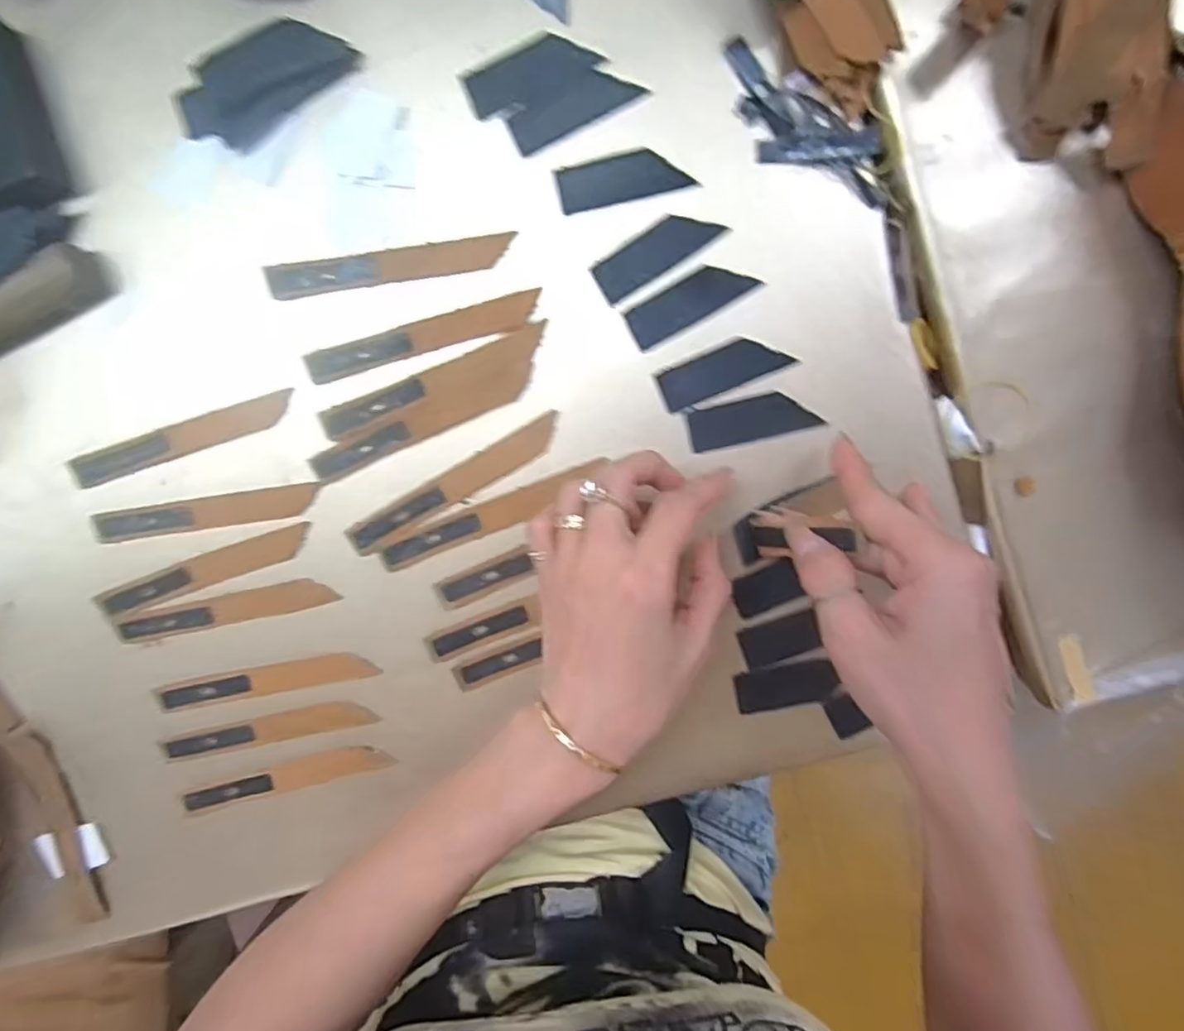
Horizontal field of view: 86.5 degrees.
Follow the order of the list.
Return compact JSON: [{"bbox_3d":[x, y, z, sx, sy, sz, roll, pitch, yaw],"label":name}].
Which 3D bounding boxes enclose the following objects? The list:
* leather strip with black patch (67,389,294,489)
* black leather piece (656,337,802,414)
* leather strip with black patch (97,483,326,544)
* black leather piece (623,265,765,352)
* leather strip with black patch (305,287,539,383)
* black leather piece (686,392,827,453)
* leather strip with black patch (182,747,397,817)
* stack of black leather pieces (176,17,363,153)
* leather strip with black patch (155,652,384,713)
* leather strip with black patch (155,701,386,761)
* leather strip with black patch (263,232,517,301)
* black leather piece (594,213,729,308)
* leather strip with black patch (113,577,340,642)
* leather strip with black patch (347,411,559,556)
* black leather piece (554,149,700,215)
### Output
[{"bbox_3d":[-0.216,-0.040,0.333,0.125,0.006,0.016,-17,97,5],"label":"leather strip with black patch"},{"bbox_3d":[0.065,-0.072,0.313,0.062,0.004,0.021,-22,95,10],"label":"black leather piece"},{"bbox_3d":[-0.207,-0.001,0.337,0.123,0.004,0.017,-8,98,4],"label":"leather strip with black patch"},{"bbox_3d":[0.048,-0.105,0.309,0.062,0.004,0.022,-28,95,10],"label":"black leather piece"},{"bbox_3d":[-0.085,-0.090,0.316,0.120,0.004,0.017,-15,98,5],"label":"leather strip with black patch"},{"bbox_3d":[0.080,-0.048,0.316,0.062,0.004,0.021,-12,106,8],"label":"black leather piece"},{"bbox_3d":[-0.175,0.150,0.359,0.123,0.006,0.018,-15,99,2],"label":"leather strip with black patch"},{"bbox_3d":[-0.157,-0.207,0.300,0.086,0.006,0.039,-33,96,7],"label":"stack of black leather pieces"},{"bbox_3d":[-0.182,0.092,0.352,0.125,0.004,0.017,-11,98,5],"label":"leather strip with black patch"},{"bbox_3d":[-0.183,0.122,0.357,0.124,0.006,0.017,-12,98,1],"label":"leather strip with black patch"},{"bbox_3d":[-0.099,-0.124,0.312,0.120,0.009,0.016,-7,98,4],"label":"leather strip with black patch"},{"bbox_3d":[0.032,-0.129,0.305,0.063,0.004,0.022,-30,96,7],"label":"black leather piece"},{"bbox_3d":[-0.201,0.053,0.347,0.122,0.005,0.016,-12,98,5],"label":"leather strip with black patch"},{"bbox_3d":[-0.071,-0.015,0.328,0.124,0.005,0.018,-29,96,7],"label":"leather strip with black patch"},{"bbox_3d":[0.015,-0.162,0.303,0.062,0.004,0.022,-10,98,4],"label":"black leather piece"}]

